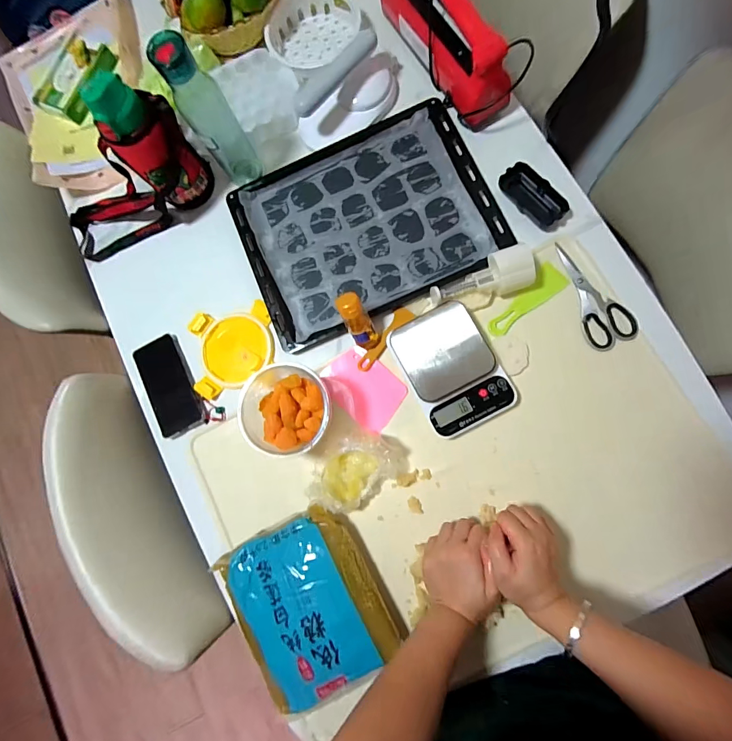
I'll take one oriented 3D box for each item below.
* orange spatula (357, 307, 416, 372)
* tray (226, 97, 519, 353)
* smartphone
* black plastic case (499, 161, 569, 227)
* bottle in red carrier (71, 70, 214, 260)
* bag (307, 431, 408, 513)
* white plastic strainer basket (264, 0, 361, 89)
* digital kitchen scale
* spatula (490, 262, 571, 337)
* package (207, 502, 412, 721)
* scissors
[{"bbox_3d":[0.028,-0.050,0.591,0.033,0.006,0.120,41,88,10],"label":"orange spatula"},{"bbox_3d":[-0.003,-0.246,0.622,0.393,0.024,0.314,-22,81,3],"label":"tray"},{"bbox_3d":[-0.323,0.026,0.623,0.081,0.011,0.163,-28,80,2],"label":"smartphone"},{"bbox_3d":[0.263,-0.275,0.594,0.049,0.024,0.107,-40,80,0],"label":"black plastic case"},{"bbox_3d":[-0.399,-0.299,0.582,0.275,0.197,0.094,-20,81,3],"label":"bottle in red carrier"},{"bbox_3d":[-0.016,0.145,0.547,0.139,0.060,0.094,-37,80,0],"label":"bag"},{"bbox_3d":[-0.095,-0.605,0.677,0.165,0.049,0.133,-41,80,0],"label":"white plastic strainer basket"},{"bbox_3d":[0.128,-0.004,0.562,0.136,0.035,0.178,-28,80,2],"label":"digital kitchen scale"},{"bbox_3d":[0.248,-0.102,0.577,0.043,0.009,0.141,43,89,10],"label":"spatula"},{"bbox_3d":[-0.081,0.325,0.529,0.196,0.065,0.227,-29,80,2],"label":"package"},{"bbox_3d":[0.341,-0.116,0.564,0.069,0.005,0.168,-18,81,4],"label":"scissors"}]

